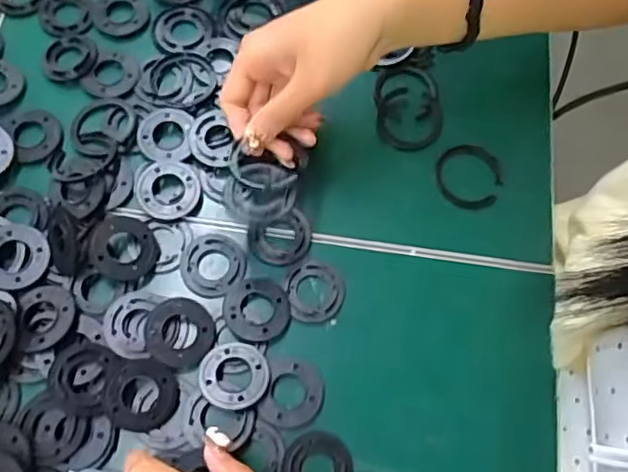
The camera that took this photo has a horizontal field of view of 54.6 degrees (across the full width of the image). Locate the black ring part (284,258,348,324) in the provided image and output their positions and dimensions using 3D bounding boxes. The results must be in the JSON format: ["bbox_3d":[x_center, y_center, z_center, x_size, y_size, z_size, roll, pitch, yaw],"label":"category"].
[{"bbox_3d":[0.001,0.037,0.419,0.040,0.004,0.043,1,68,-2],"label":"black ring part"}]

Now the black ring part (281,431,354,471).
[{"bbox_3d":[0.002,0.145,0.378,0.043,0.004,0.043,1,68,-2],"label":"black ring part"}]

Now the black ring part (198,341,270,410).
[{"bbox_3d":[-0.051,0.089,0.390,0.043,0.011,0.042,1,68,-2],"label":"black ring part"}]

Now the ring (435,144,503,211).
[{"bbox_3d":[0.117,-0.045,0.461,0.050,0.009,0.051,1,74,-3],"label":"ring"}]

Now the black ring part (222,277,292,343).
[{"bbox_3d":[-0.038,0.049,0.410,0.045,0.007,0.043,1,68,-2],"label":"black ring part"}]

